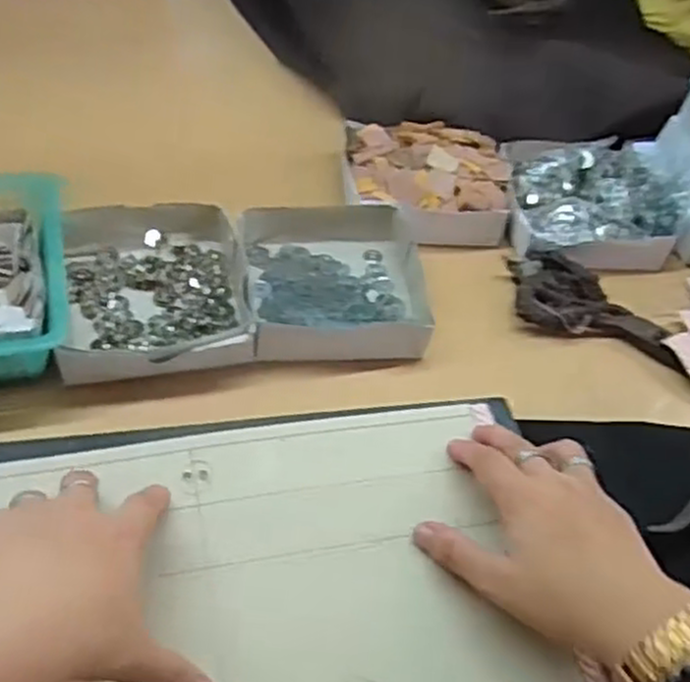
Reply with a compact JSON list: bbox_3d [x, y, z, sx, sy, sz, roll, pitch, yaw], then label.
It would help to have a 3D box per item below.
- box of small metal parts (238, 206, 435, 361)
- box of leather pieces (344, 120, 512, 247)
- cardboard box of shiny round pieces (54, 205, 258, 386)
[{"bbox_3d":[-0.009,-0.052,0.616,0.140,0.034,0.153,-2,50,-11],"label":"box of small metal parts"},{"bbox_3d":[0.069,-0.142,0.680,0.143,0.038,0.141,1,49,-8],"label":"box of leather pieces"},{"bbox_3d":[-0.137,-0.036,0.576,0.131,0.037,0.163,-5,50,-13],"label":"cardboard box of shiny round pieces"}]

